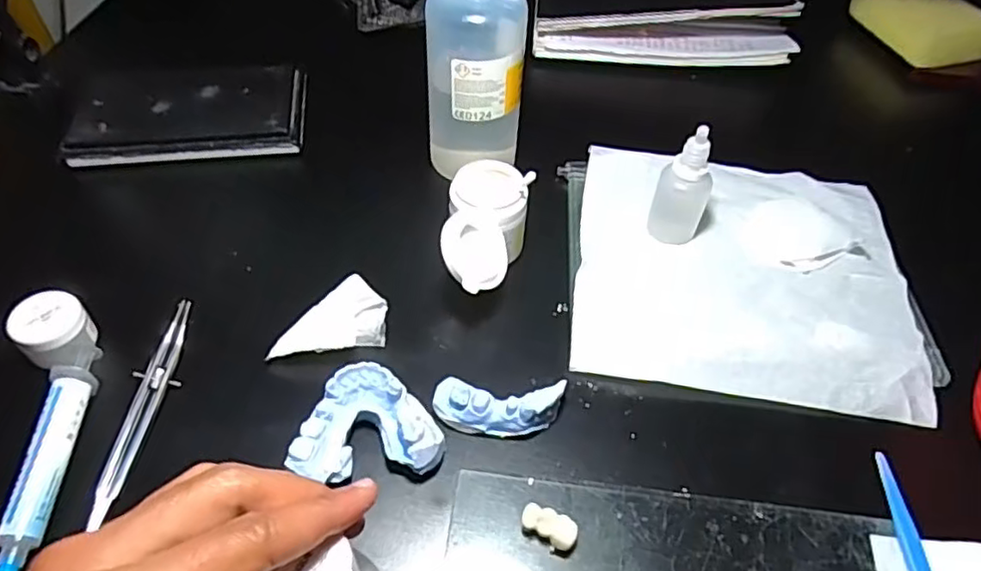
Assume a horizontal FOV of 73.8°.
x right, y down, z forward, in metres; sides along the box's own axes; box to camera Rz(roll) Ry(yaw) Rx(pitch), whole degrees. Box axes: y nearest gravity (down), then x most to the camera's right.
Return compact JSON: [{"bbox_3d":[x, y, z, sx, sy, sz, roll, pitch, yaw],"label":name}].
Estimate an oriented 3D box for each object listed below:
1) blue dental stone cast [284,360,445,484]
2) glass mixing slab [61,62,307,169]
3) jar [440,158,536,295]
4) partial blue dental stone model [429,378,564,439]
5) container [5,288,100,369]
[{"bbox_3d":[-0.058,0.065,0.308,0.066,0.028,0.049,-5,54,-4],"label":"blue dental stone cast"},{"bbox_3d":[-0.209,-0.124,0.461,0.146,0.023,0.086,-4,51,-6],"label":"glass mixing slab"},{"bbox_3d":[-0.003,-0.027,0.367,0.045,0.047,0.086,7,51,5],"label":"jar"},{"bbox_3d":[0.005,0.060,0.322,0.062,0.020,0.024,1,53,0],"label":"partial blue dental stone model"},{"bbox_3d":[-0.221,0.021,0.331,0.030,0.022,0.032,0,53,0],"label":"container"}]

